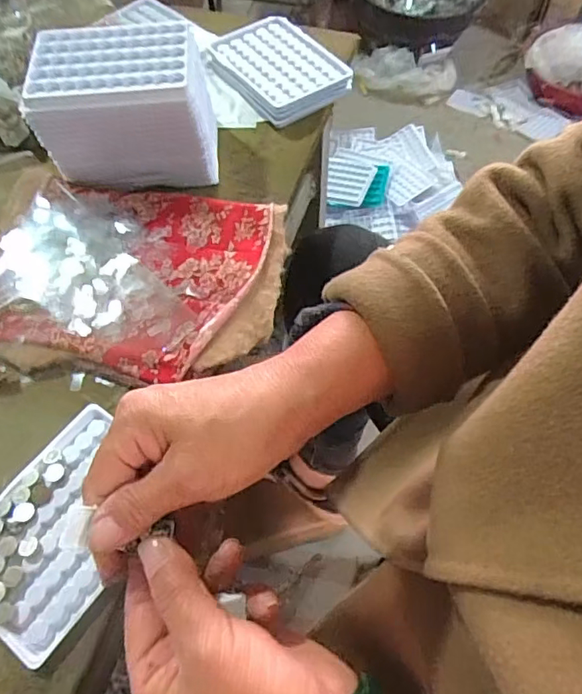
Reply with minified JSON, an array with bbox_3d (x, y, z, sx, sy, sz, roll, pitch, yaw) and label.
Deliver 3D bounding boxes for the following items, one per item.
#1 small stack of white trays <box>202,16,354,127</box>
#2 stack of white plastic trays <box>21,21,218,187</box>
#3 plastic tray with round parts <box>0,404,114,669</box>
[{"bbox_3d":[-0.016,-0.279,0.523,0.093,0.022,0.128,-31,65,-16],"label":"small stack of white trays"},{"bbox_3d":[-0.132,-0.195,0.438,0.131,0.096,0.085,-4,60,-2],"label":"stack of white plastic trays"},{"bbox_3d":[-0.142,0.105,0.324,0.095,0.009,0.128,29,64,16],"label":"plastic tray with round parts"}]

